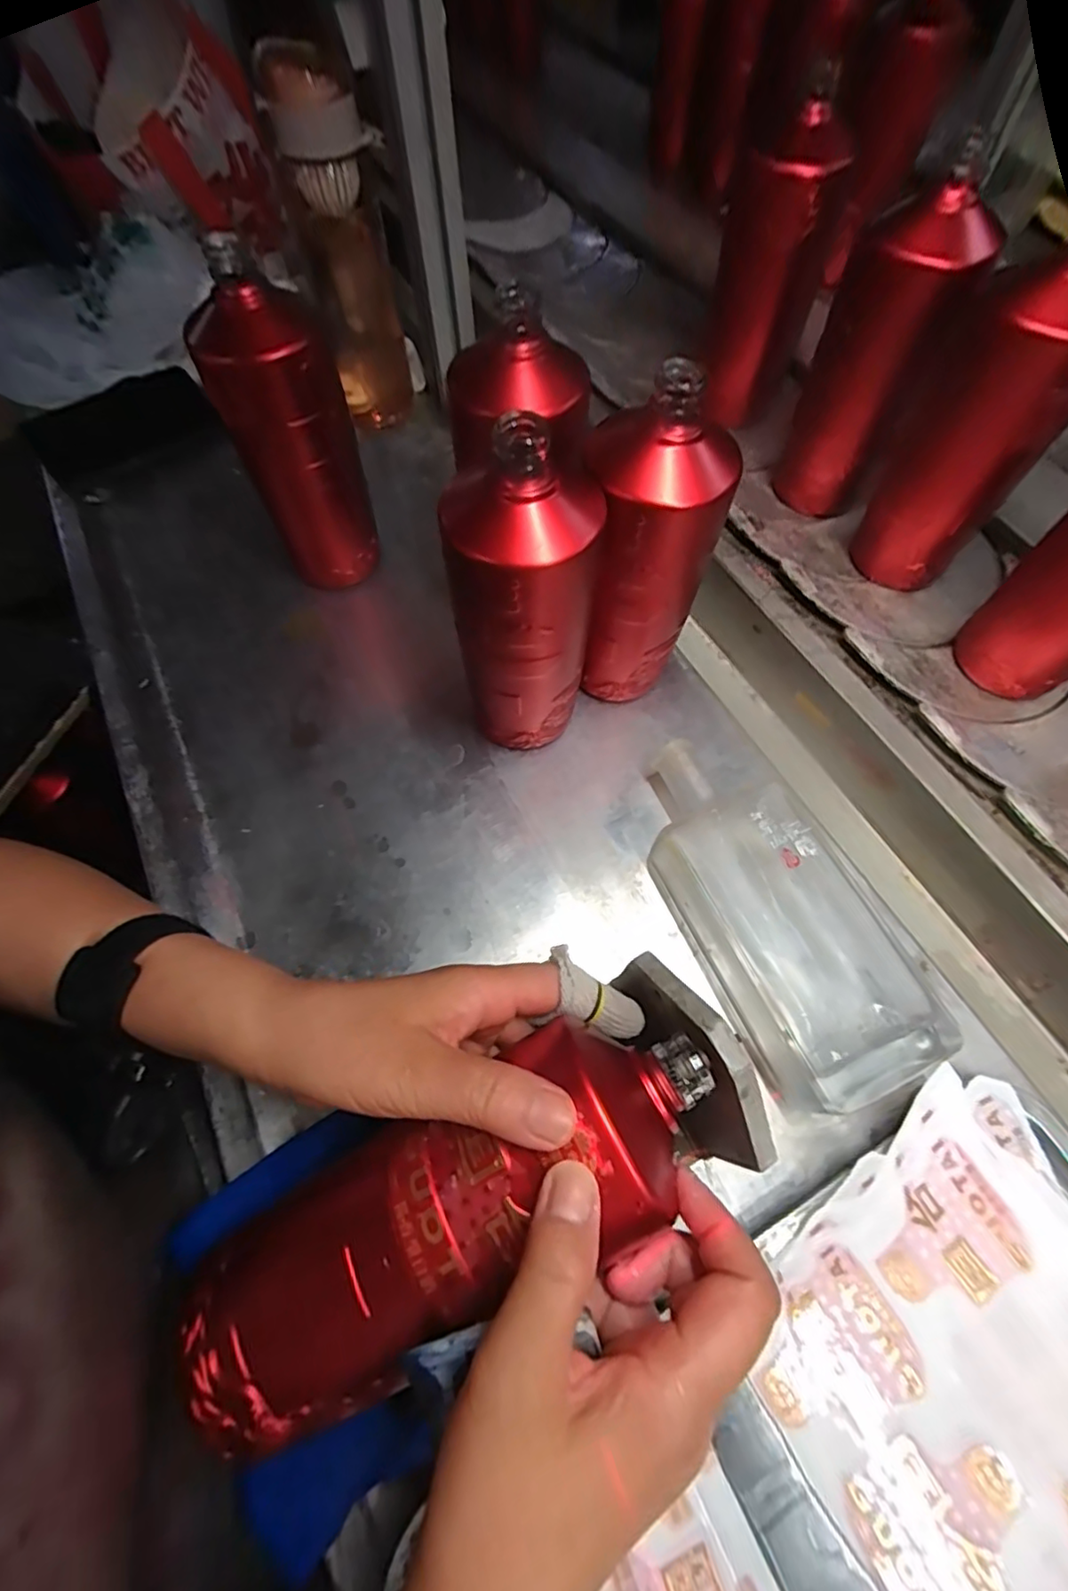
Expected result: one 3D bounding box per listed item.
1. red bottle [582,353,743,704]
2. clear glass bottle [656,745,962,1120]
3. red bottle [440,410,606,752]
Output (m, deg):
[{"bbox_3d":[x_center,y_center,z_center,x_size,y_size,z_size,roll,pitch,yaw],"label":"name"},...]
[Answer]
[{"bbox_3d":[0.070,-0.137,0.359,0.073,0.201,0.078,5,66,5],"label":"red bottle"},{"bbox_3d":[0.141,0.064,0.352,0.104,0.041,0.229,-24,66,-8],"label":"clear glass bottle"},{"bbox_3d":[-0.004,-0.108,0.349,0.082,0.205,0.077,-2,65,2],"label":"red bottle"}]

